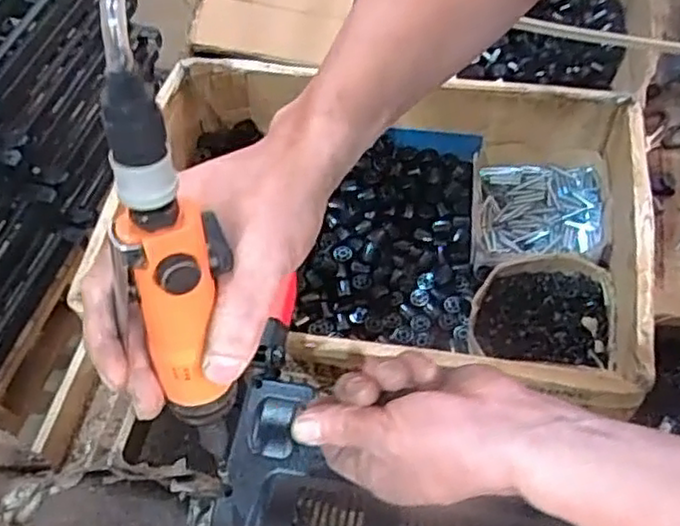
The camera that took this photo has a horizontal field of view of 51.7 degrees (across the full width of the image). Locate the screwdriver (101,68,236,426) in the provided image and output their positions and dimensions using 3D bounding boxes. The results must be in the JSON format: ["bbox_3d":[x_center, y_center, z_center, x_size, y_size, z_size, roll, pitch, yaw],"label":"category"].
[{"bbox_3d":[-0.075,0.000,0.327,0.034,0.196,0.043,6,41,9],"label":"screwdriver"}]

